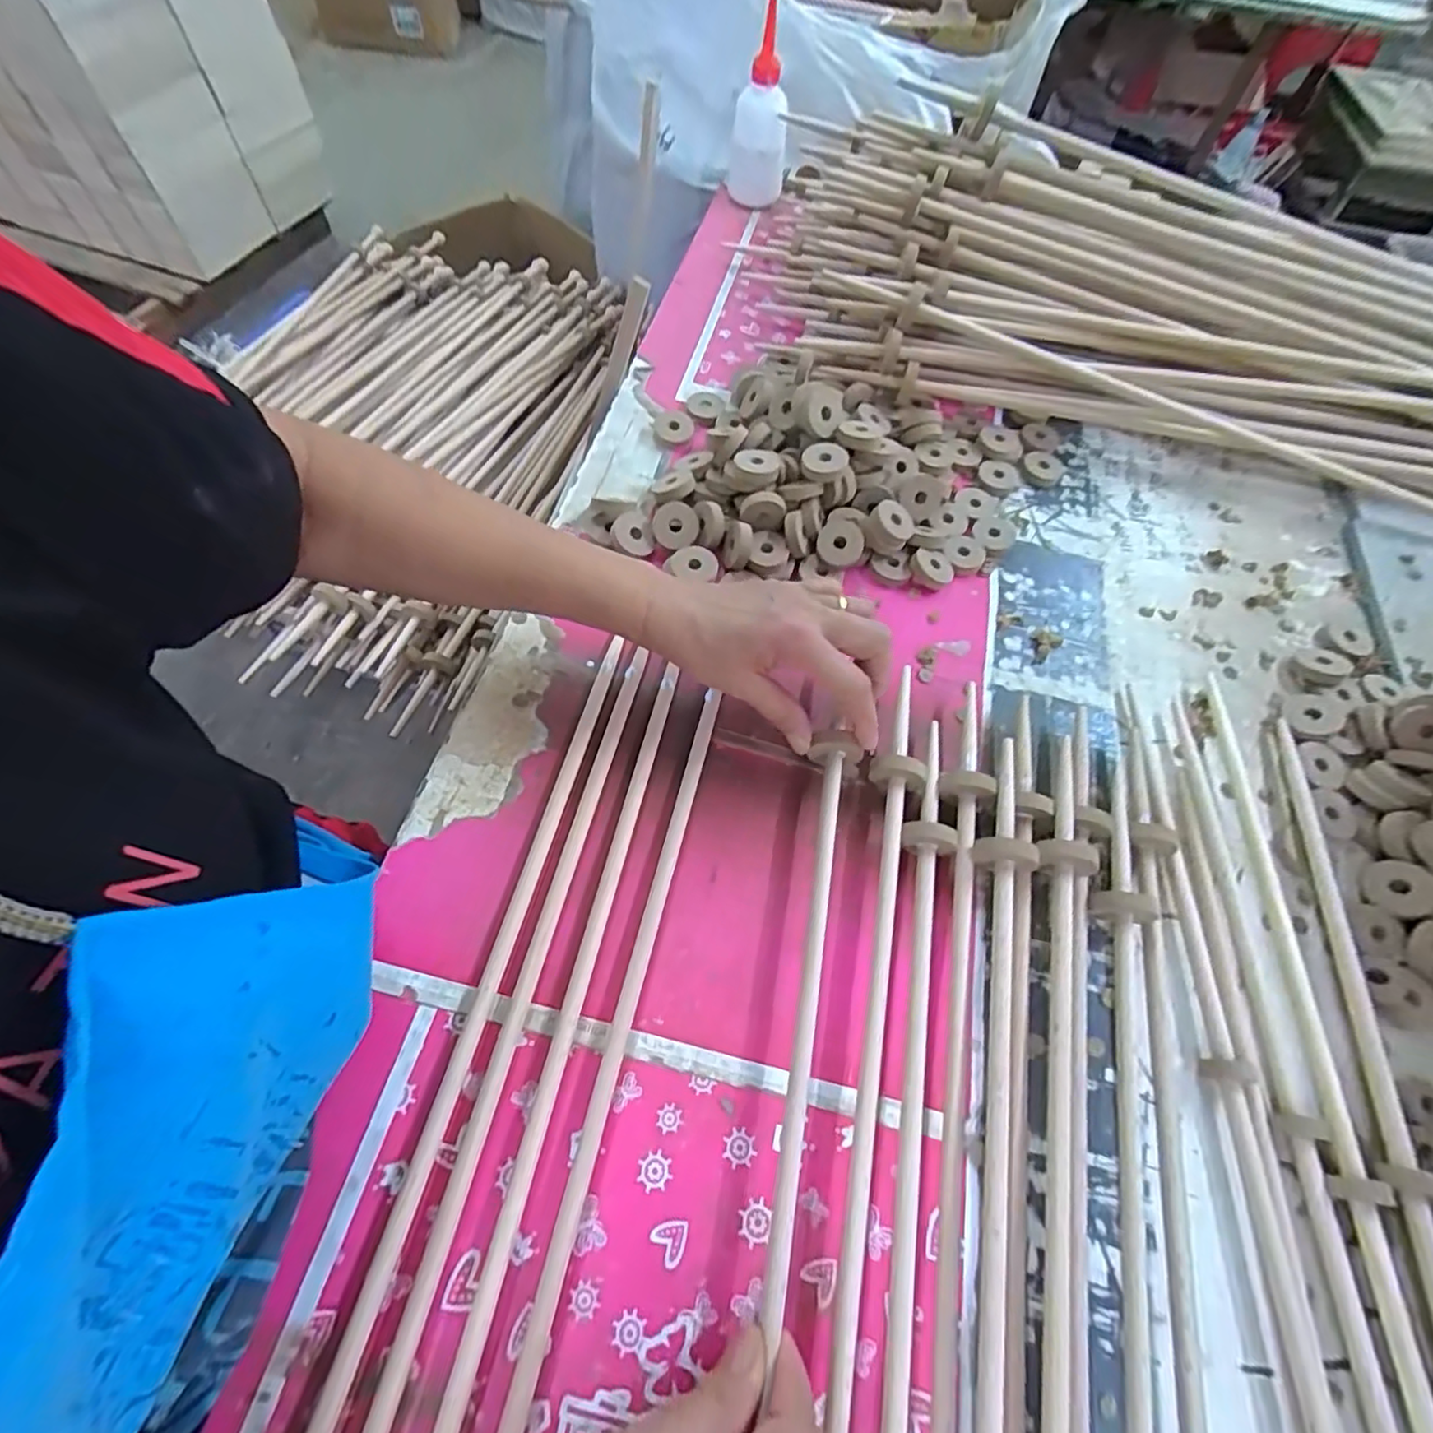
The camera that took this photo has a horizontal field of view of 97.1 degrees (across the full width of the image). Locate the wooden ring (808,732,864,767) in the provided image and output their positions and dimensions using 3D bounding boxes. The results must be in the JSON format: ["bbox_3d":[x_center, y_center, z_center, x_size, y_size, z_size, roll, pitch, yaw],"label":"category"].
[{"bbox_3d":[0.076,0.024,0.403,0.033,0.036,0.013,20,63,6],"label":"wooden ring"}]

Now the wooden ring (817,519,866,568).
[{"bbox_3d":[0.095,-0.134,0.487,0.035,0.010,0.036,1,93,14],"label":"wooden ring"}]

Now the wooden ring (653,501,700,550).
[{"bbox_3d":[-0.033,-0.149,0.493,0.037,0.008,0.034,1,96,9],"label":"wooden ring"}]

